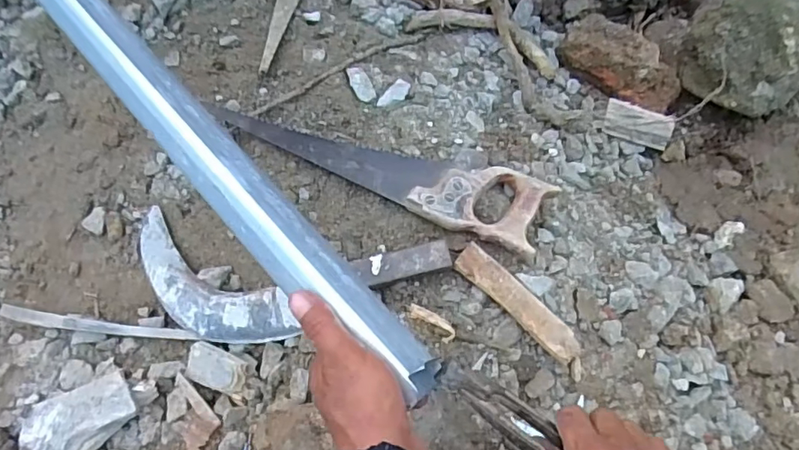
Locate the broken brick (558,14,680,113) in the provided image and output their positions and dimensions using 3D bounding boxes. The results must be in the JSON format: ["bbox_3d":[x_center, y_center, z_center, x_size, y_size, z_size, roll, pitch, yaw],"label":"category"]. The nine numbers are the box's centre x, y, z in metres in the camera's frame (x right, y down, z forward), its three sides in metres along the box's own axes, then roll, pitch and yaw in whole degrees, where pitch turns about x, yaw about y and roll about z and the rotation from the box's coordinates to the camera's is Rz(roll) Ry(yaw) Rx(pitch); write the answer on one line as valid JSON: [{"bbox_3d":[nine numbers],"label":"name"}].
[{"bbox_3d":[0.343,-0.251,0.853,0.084,0.063,0.193,-38,72,-19],"label":"broken brick"}]

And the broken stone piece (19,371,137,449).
[{"bbox_3d":[-0.348,0.214,0.554,0.158,0.030,0.074,-39,73,-19],"label":"broken stone piece"}]

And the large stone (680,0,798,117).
[{"bbox_3d":[0.492,-0.247,0.784,0.165,0.123,0.166,1,64,-3],"label":"large stone"}]

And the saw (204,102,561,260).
[{"bbox_3d":[-0.023,-0.072,0.650,0.397,0.024,0.095,18,65,5],"label":"saw"}]

